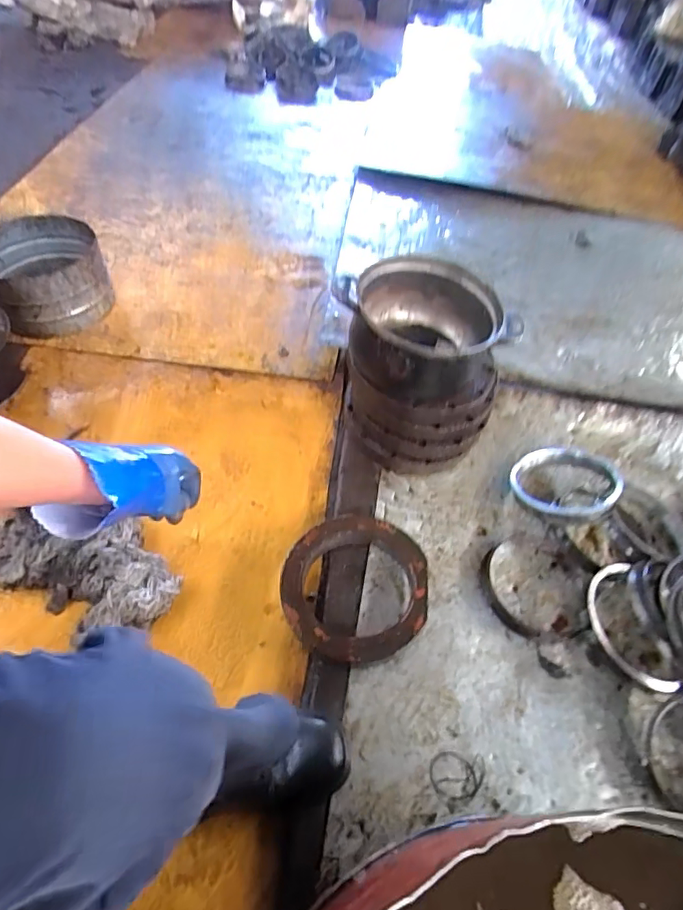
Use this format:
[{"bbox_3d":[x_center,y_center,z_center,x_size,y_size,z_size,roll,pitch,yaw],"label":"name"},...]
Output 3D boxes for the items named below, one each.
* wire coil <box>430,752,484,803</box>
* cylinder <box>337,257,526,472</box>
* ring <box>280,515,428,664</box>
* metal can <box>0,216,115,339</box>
[{"bbox_3d":[0.144,0.397,0.639,0.065,0.006,0.053,-1,49,6],"label":"wire coil"},{"bbox_3d":[0.127,-0.137,0.895,0.270,0.284,0.227,35,56,19],"label":"cylinder"},{"bbox_3d":[0.019,0.192,0.756,0.207,0.034,0.214,3,52,-4],"label":"ring"},{"bbox_3d":[-0.648,-0.395,1.143,0.239,0.137,0.262,3,52,-4],"label":"metal can"}]

